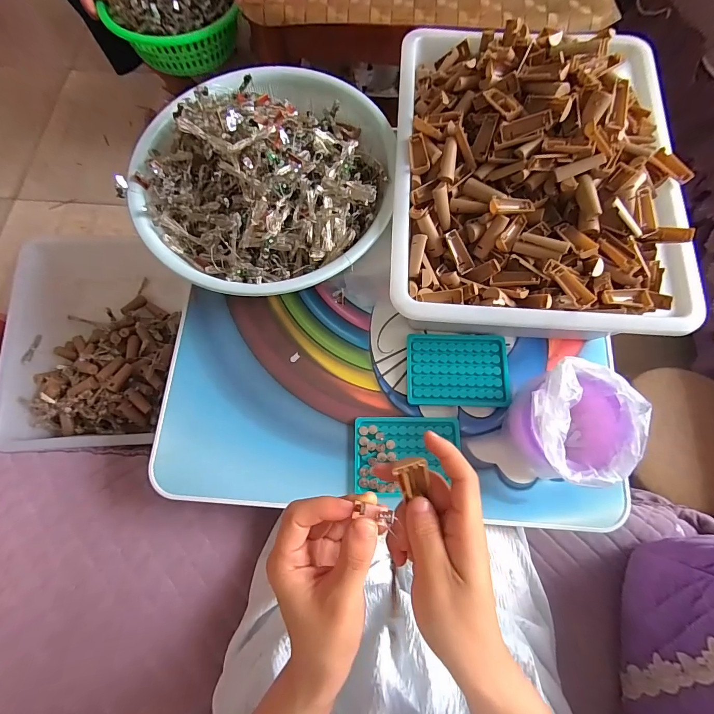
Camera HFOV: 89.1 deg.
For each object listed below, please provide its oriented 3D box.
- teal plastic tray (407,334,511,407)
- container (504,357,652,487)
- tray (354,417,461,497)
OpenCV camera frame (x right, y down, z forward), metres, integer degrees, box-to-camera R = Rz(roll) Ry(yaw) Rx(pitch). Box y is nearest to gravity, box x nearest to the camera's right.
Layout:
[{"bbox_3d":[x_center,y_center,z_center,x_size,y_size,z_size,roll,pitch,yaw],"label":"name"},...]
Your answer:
[{"bbox_3d":[0.133,0.016,0.480,0.130,0.009,0.096,1,72,0],"label":"teal plastic tray"},{"bbox_3d":[0.232,0.078,0.401,0.107,0.114,0.114,20,74,6],"label":"container"},{"bbox_3d":[0.063,0.122,0.452,0.130,0.007,0.092,0,72,0],"label":"tray"}]

